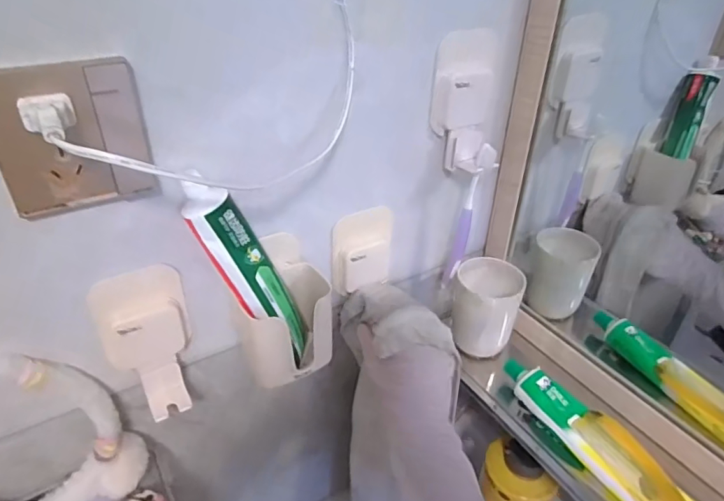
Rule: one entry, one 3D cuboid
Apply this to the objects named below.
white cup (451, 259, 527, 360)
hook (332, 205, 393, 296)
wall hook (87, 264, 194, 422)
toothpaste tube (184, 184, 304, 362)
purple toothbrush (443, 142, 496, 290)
[{"bbox_3d":[0.142,0.066,0.581,0.071,0.093,0.071,8,35,10],"label":"white cup"},{"bbox_3d":[0.002,0.000,0.501,0.069,0.086,0.012,-17,38,-24],"label":"hook"},{"bbox_3d":[-0.169,0.079,0.406,0.069,0.118,0.049,-16,38,-23],"label":"wall hook"},{"bbox_3d":[-0.087,0.023,0.407,0.038,0.178,0.026,-21,33,10],"label":"toothpaste tube"},{"bbox_3d":[0.109,-0.031,0.522,0.031,0.166,0.014,-3,34,-5],"label":"purple toothbrush"}]

